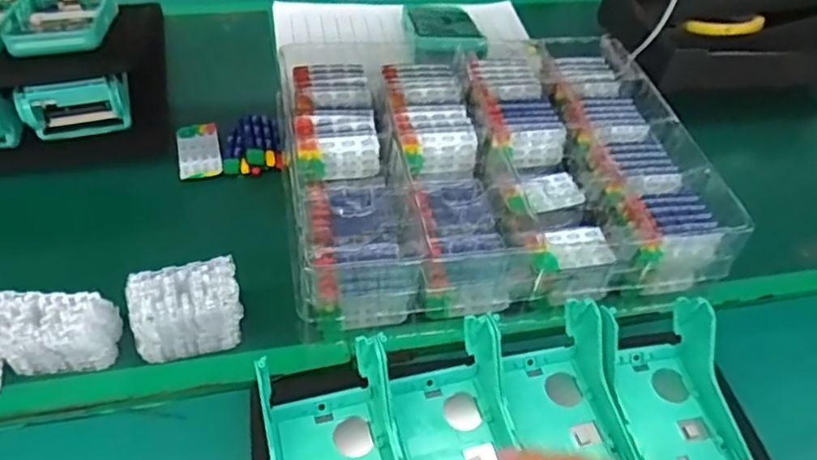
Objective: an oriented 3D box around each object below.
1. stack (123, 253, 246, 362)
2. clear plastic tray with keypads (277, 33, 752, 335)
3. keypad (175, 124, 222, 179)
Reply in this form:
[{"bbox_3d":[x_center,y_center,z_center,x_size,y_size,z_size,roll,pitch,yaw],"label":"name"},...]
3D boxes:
[{"bbox_3d":[-0.149,0.060,0.424,0.067,0.068,0.035,-11,50,-16],"label":"stack"},{"bbox_3d":[0.056,-0.075,0.555,0.346,0.077,0.322,-5,49,-11],"label":"clear plastic tray with keypads"},{"bbox_3d":[-0.191,-0.072,0.564,0.037,0.010,0.062,-9,50,-15],"label":"keypad"}]

